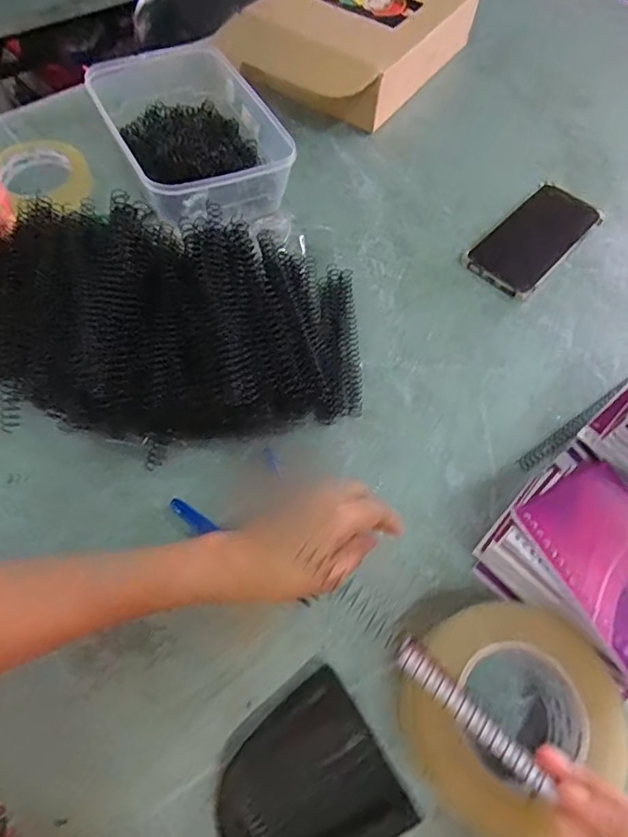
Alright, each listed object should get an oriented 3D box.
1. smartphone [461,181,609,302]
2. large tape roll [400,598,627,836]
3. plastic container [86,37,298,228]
[{"bbox_3d":[0.240,-0.197,0.569,0.076,0.017,0.166,38,68,21],"label":"smartphone"},{"bbox_3d":[0.123,0.187,0.336,0.126,0.052,0.126,2,60,-3],"label":"large tape roll"},{"bbox_3d":[-0.138,-0.307,0.593,0.161,0.090,0.234,-25,65,-17],"label":"plastic container"}]

